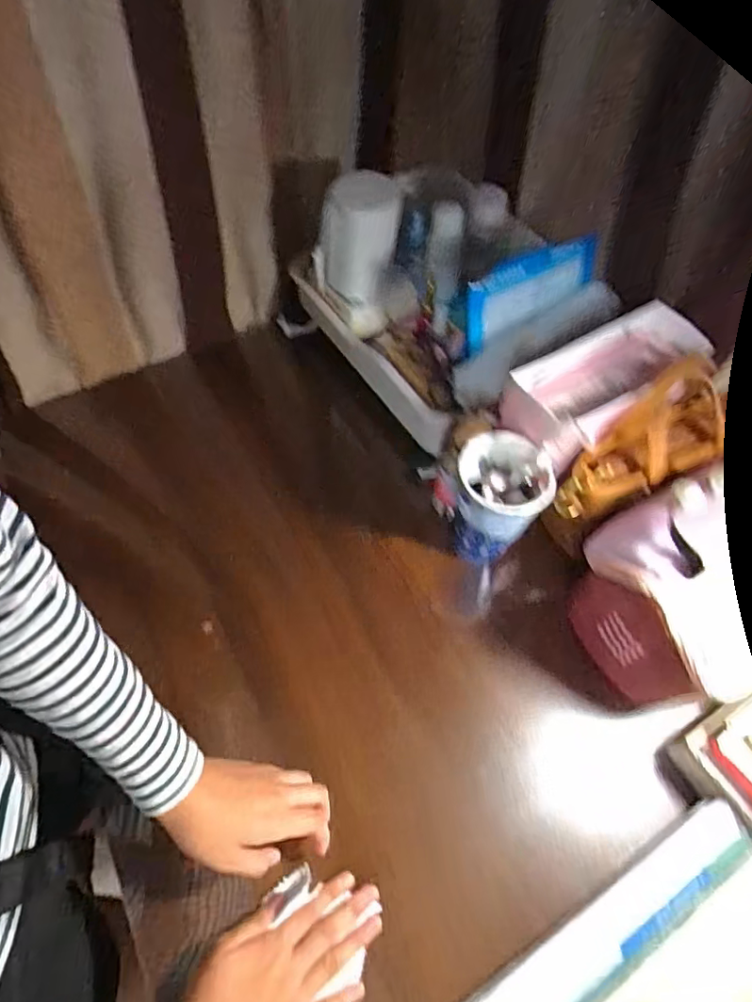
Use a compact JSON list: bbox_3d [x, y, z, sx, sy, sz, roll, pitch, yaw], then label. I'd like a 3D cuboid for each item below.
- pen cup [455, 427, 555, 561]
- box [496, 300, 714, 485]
[{"bbox_3d":[0.121,0.006,0.558,0.084,0.135,0.085,0,60,0],"label":"pen cup"},{"bbox_3d":[0.221,-0.119,0.530,0.202,0.068,0.090,-35,65,-18],"label":"box"}]

